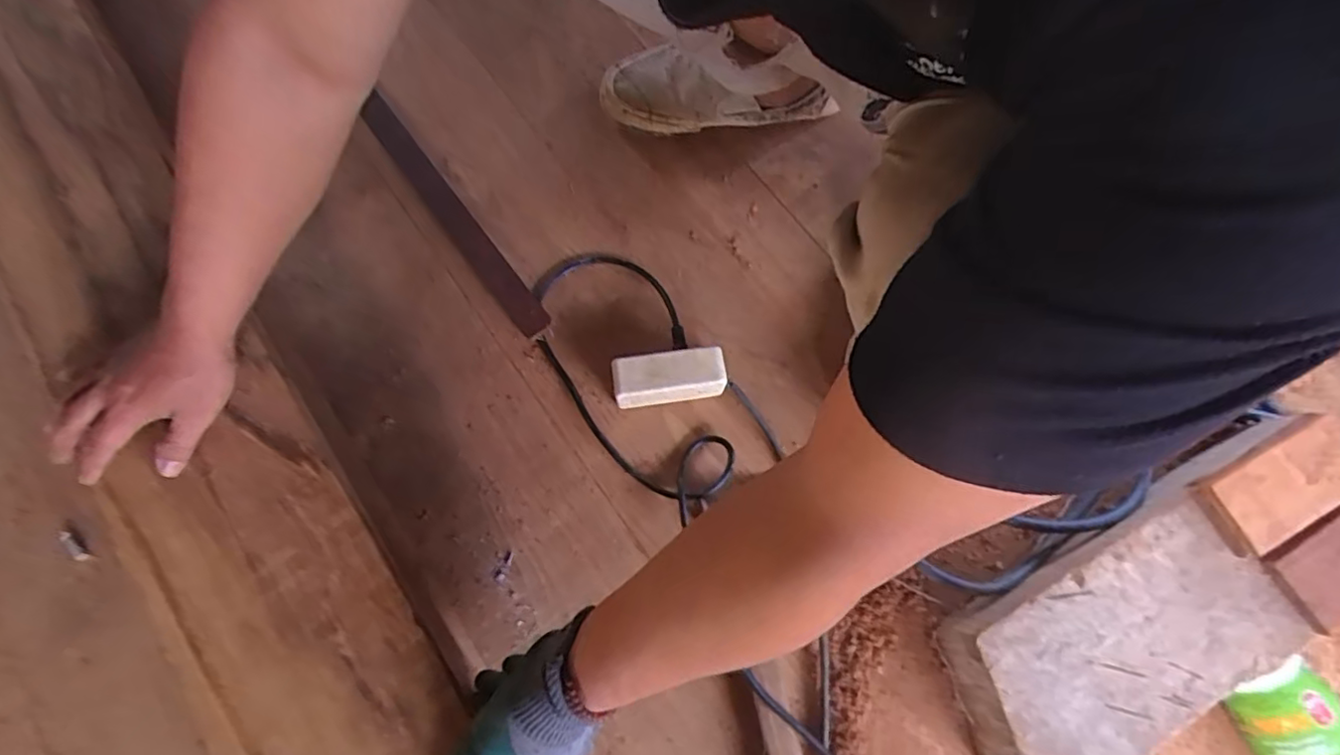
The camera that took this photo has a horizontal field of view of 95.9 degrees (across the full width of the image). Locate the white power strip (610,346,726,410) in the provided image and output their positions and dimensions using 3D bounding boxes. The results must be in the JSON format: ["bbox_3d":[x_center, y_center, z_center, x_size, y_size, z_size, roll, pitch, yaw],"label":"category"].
[{"bbox_3d":[-0.001,0.000,0.601,0.106,0.059,0.043,-7,75,0],"label":"white power strip"}]

